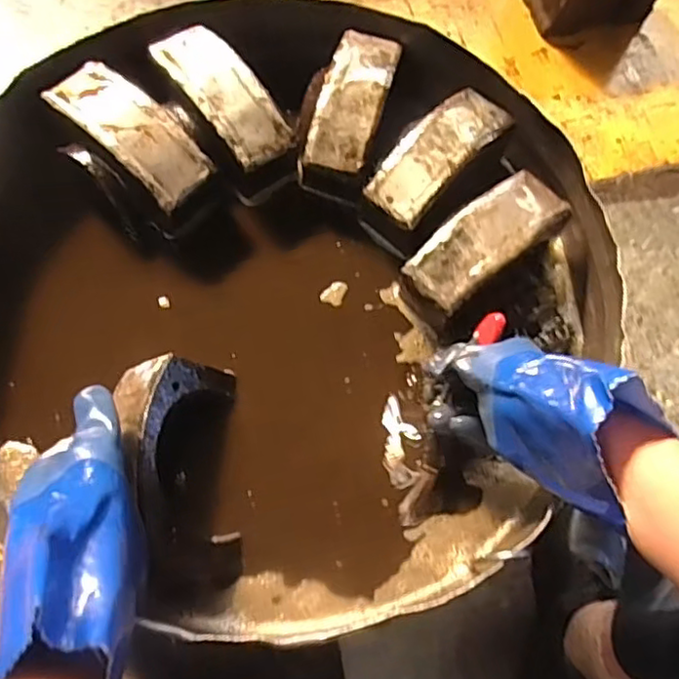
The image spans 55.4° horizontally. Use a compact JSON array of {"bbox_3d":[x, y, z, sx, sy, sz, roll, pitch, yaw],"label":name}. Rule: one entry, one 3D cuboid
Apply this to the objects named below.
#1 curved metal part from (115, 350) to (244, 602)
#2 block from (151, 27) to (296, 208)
[{"bbox_3d":[-0.132,0.111,0.521,0.063,0.107,0.193,-14,75,28],"label":"curved metal part"},{"bbox_3d":[-0.108,-0.224,0.622,0.067,0.060,0.177,-34,89,-16],"label":"block"}]

